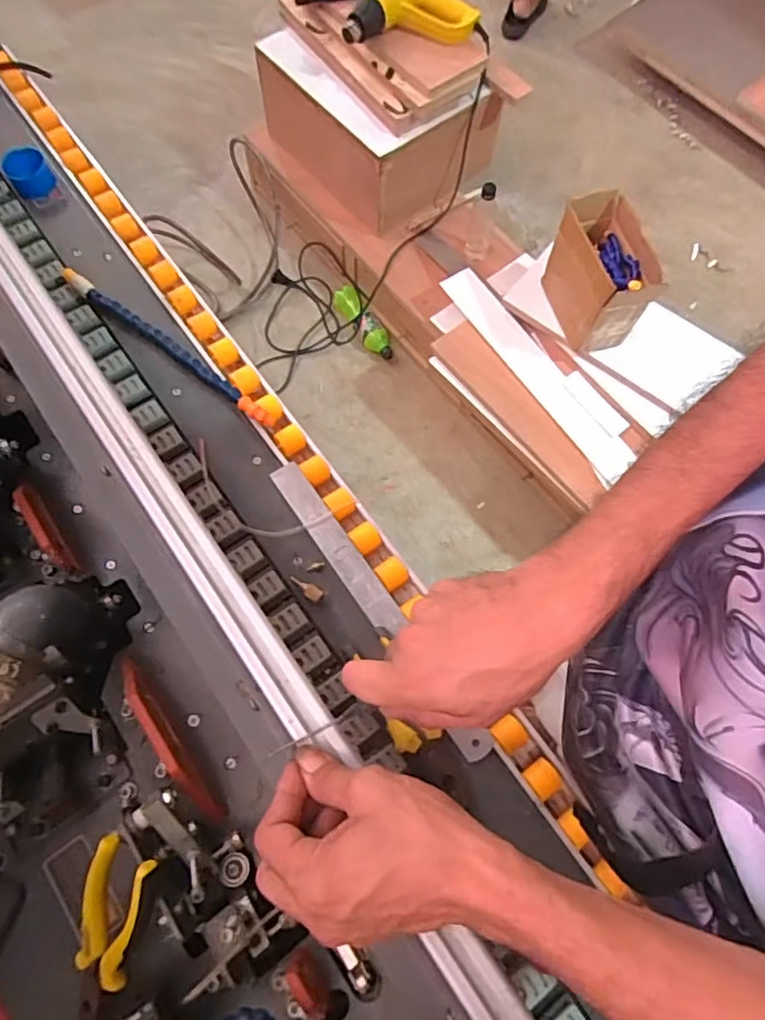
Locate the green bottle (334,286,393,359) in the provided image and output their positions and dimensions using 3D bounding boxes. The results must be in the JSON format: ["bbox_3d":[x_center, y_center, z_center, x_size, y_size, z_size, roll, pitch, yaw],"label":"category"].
[{"bbox_3d":[-0.052,-0.499,1.554,0.070,0.072,0.232,-36,75,-14],"label":"green bottle"}]

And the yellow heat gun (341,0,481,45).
[{"bbox_3d":[0.058,-1.071,1.242,0.281,0.077,0.160,-2,70,-3],"label":"yellow heat gun"}]

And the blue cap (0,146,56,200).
[{"bbox_3d":[-0.427,-0.407,0.716,0.050,0.029,0.050,1,69,-2],"label":"blue cap"}]

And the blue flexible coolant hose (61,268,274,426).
[{"bbox_3d":[-0.236,-0.179,0.639,0.297,0.019,0.017,36,72,11],"label":"blue flexible coolant hose"}]

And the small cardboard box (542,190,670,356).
[{"bbox_3d":[0.432,-0.461,1.181,0.138,0.193,0.255,-10,70,-6],"label":"small cardboard box"}]

